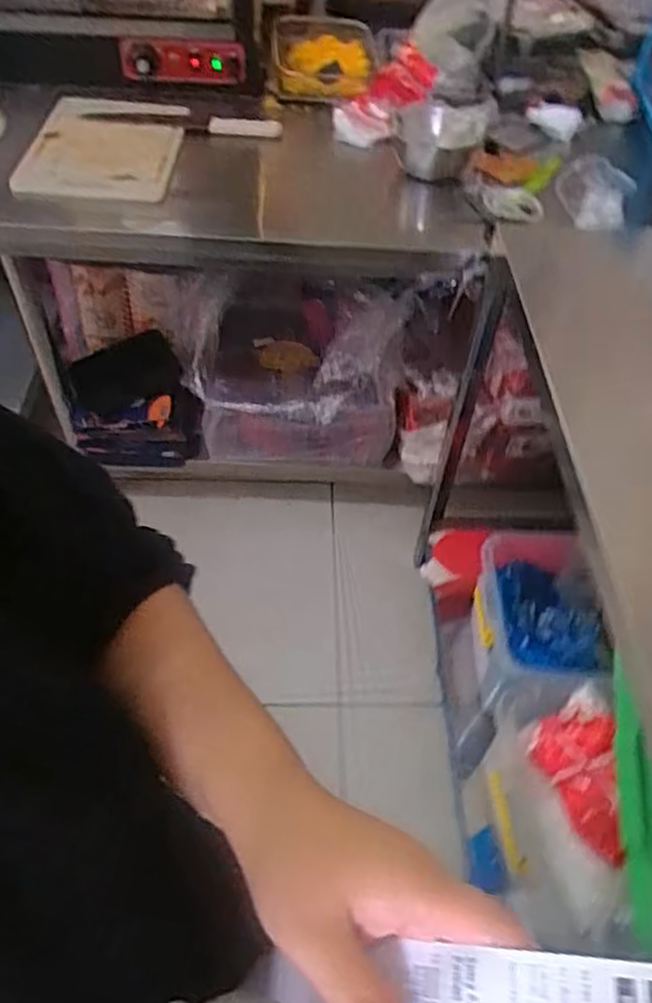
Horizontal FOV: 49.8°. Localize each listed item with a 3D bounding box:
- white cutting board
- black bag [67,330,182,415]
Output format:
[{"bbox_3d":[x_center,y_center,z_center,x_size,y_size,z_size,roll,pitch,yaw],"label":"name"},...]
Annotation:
[{"bbox_3d":[-0.392,-0.639,1.260,0.242,0.028,0.346,4,54,-5],"label":"white cutting board"},{"bbox_3d":[-0.436,-0.277,1.518,0.238,0.025,0.142,-16,81,5],"label":"black bag"}]

